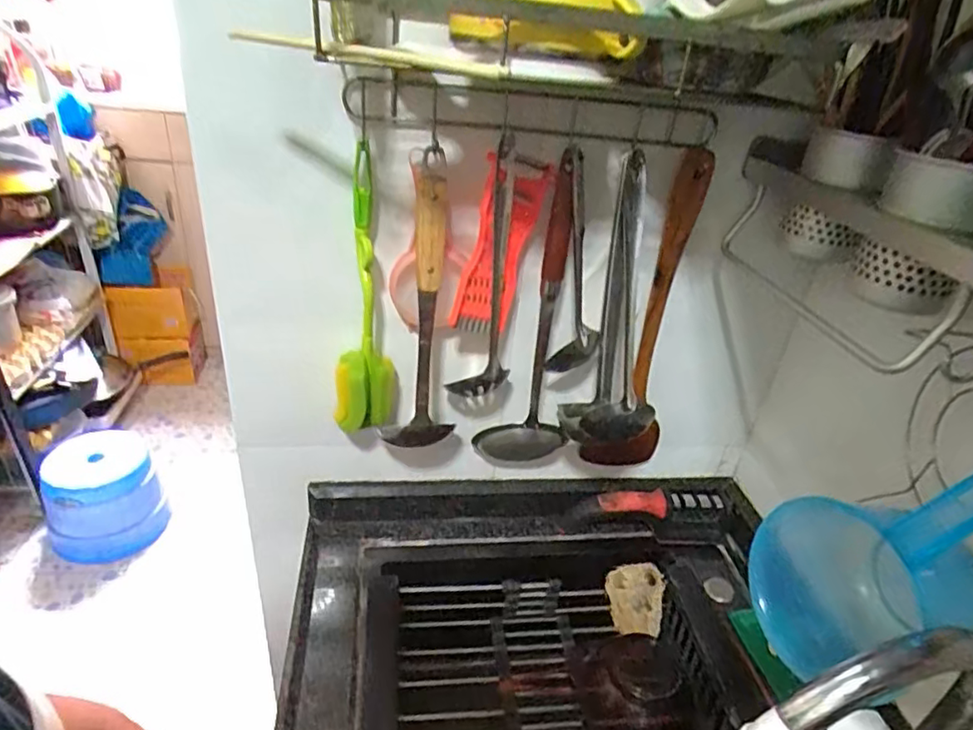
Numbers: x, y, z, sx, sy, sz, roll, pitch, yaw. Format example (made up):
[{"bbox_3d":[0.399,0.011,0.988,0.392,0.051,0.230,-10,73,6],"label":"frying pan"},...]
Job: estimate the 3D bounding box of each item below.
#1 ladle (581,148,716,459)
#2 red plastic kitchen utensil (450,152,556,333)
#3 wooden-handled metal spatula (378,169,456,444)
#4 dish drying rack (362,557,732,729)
[{"bbox_3d":[0.184,-0.030,0.637,0.088,0.383,0.041,1,31,-9],"label":"ladle"},{"bbox_3d":[0.013,-0.108,0.564,0.083,0.158,0.018,-9,34,-24],"label":"red plastic kitchen utensil"},{"bbox_3d":[-0.064,-0.040,0.573,0.064,0.278,0.056,0,32,-11],"label":"wooden-handled metal spatula"},{"bbox_3d":[0.063,0.336,0.643,0.358,0.094,0.197,2,31,-7],"label":"dish drying rack"}]

